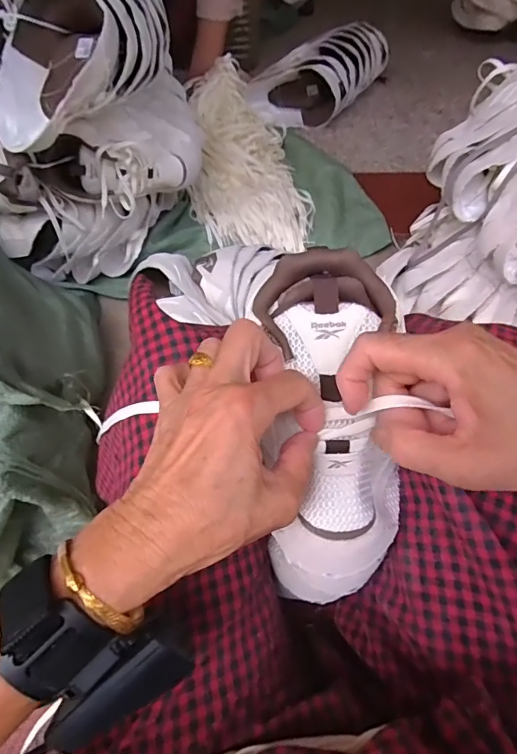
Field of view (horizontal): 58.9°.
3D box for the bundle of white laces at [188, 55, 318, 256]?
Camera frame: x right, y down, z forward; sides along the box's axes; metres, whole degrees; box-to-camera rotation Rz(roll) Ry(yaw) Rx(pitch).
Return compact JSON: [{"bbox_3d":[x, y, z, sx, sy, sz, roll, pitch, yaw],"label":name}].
[{"bbox_3d":[-0.040,-0.491,0.977,0.237,0.112,0.507,-11,58,-8],"label":"bundle of white laces"}]

